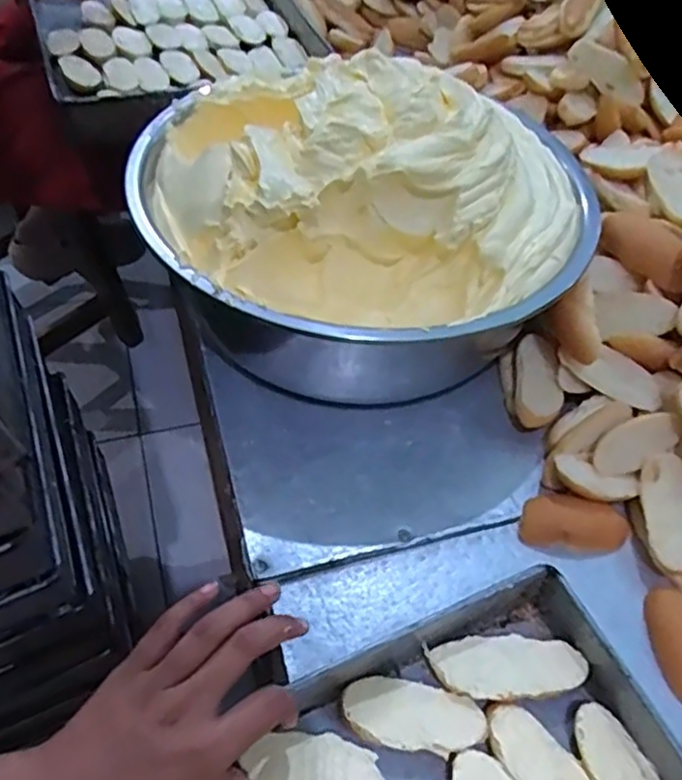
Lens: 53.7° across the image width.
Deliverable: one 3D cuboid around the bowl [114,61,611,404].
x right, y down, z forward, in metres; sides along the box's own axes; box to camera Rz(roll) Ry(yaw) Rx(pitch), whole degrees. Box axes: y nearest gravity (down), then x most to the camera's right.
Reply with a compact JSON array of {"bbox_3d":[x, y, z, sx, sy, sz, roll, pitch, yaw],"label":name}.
[{"bbox_3d":[0.010,-0.153,0.576,0.324,0.194,0.346,3,50,-3],"label":"bowl"}]

